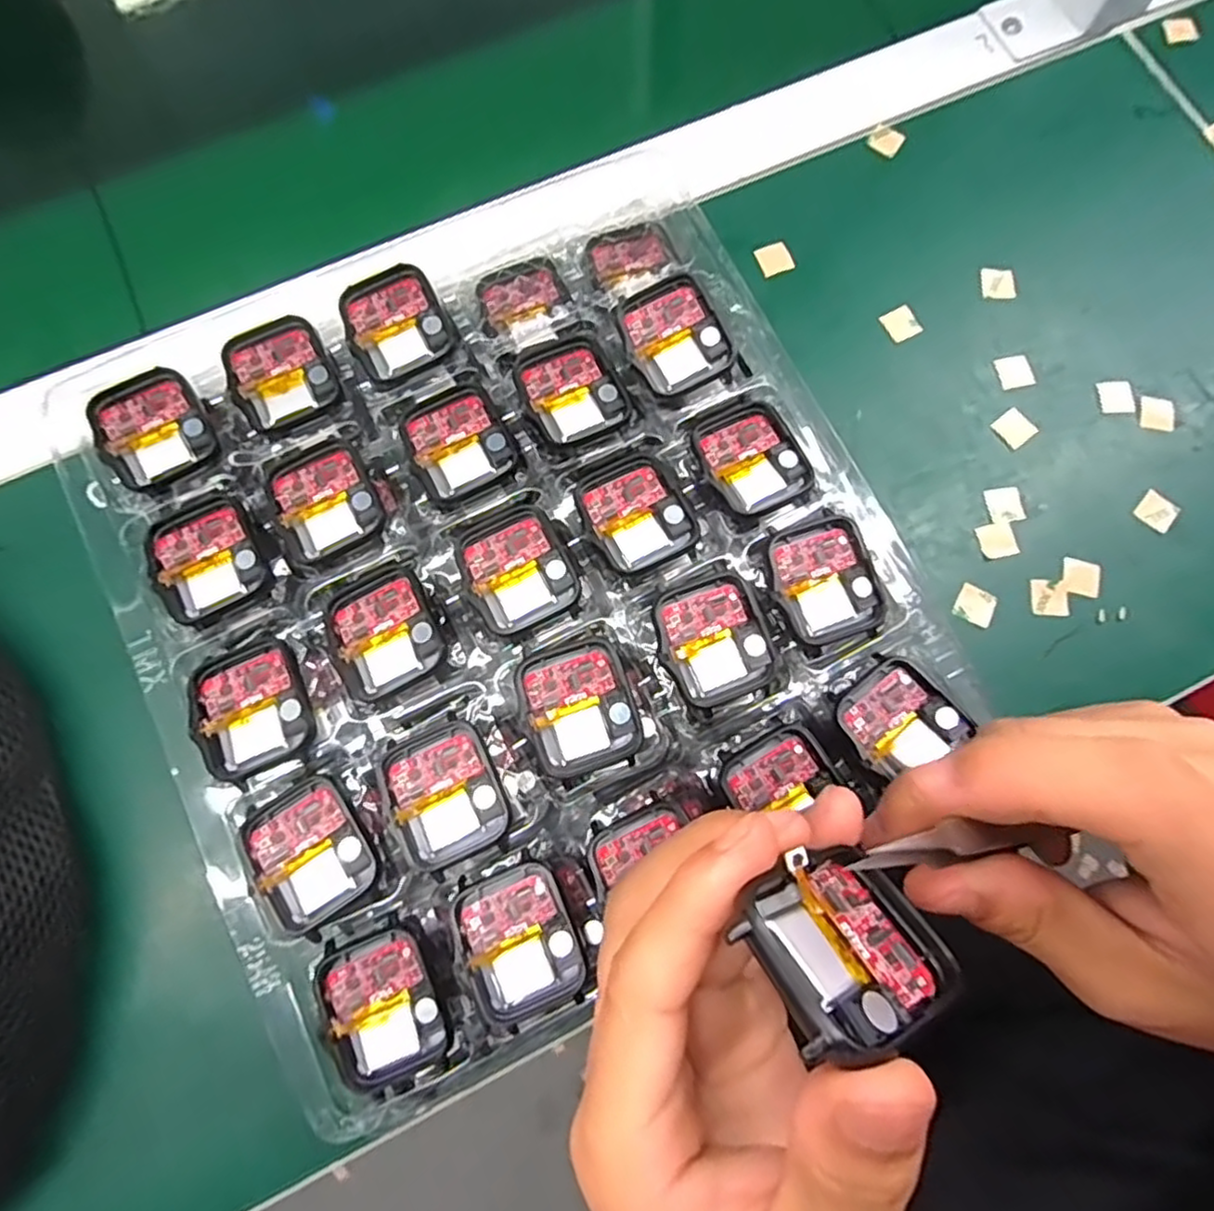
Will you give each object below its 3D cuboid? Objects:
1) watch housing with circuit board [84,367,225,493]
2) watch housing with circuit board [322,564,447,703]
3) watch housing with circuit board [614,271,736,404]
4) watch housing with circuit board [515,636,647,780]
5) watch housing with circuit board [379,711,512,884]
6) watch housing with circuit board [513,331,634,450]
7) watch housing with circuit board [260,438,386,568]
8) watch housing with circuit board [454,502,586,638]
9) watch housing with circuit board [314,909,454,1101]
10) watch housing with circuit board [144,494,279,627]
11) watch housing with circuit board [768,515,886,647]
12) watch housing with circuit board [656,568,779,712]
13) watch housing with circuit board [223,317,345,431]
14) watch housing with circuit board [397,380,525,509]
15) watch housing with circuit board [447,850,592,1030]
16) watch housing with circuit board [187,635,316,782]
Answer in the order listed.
[{"bbox_3d":[-0.172,-0.068,0.251,0.038,0.005,0.044,-28,80,-7],"label":"watch housing with circuit board"},{"bbox_3d":[-0.080,0.010,0.239,0.038,0.009,0.042,-27,79,-7],"label":"watch housing with circuit board"},{"bbox_3d":[0.026,-0.104,0.260,0.036,0.011,0.040,-22,79,-6],"label":"watch housing with circuit board"},{"bbox_3d":[-0.009,0.035,0.231,0.037,0.008,0.044,-19,79,-5],"label":"watch housing with circuit board"},{"bbox_3d":[-0.054,0.063,0.225,0.036,0.006,0.046,-24,79,-7],"label":"watch housing with circuit board"},{"bbox_3d":[-0.014,-0.084,0.260,0.036,0.007,0.042,-27,79,-7],"label":"watch housing with circuit board"},{"bbox_3d":[-0.105,-0.039,0.248,0.039,0.005,0.041,-25,79,-7],"label":"watch housing with circuit board"},{"bbox_3d":[-0.032,-0.014,0.244,0.040,0.005,0.043,-29,80,-7],"label":"watch housing with circuit board"},{"bbox_3d":[-0.071,0.128,0.215,0.037,0.008,0.046,-23,79,-6],"label":"watch housing with circuit board"},{"bbox_3d":[-0.145,-0.019,0.244,0.041,0.006,0.043,-27,79,-7],"label":"watch housing with circuit board"},{"bbox_3d":[0.079,-0.009,0.241,0.036,0.007,0.042,-16,78,-5],"label":"watch housing with circuit board"},{"bbox_3d":[0.038,0.012,0.235,0.037,0.008,0.042,-22,79,-6],"label":"watch housing with circuit board"},{"bbox_3d":[-0.127,-0.091,0.260,0.037,0.005,0.042,-27,79,-7],"label":"watch housing with circuit board"},{"bbox_3d":[-0.057,-0.062,0.255,0.037,0.005,0.042,-25,79,-7],"label":"watch housing with circuit board"},{"bbox_3d":[-0.028,0.109,0.218,0.036,0.005,0.046,-22,79,-6],"label":"watch housing with circuit board"},{"bbox_3d":[-0.122,0.035,0.229,0.038,0.008,0.043,-22,79,-6],"label":"watch housing with circuit board"}]

